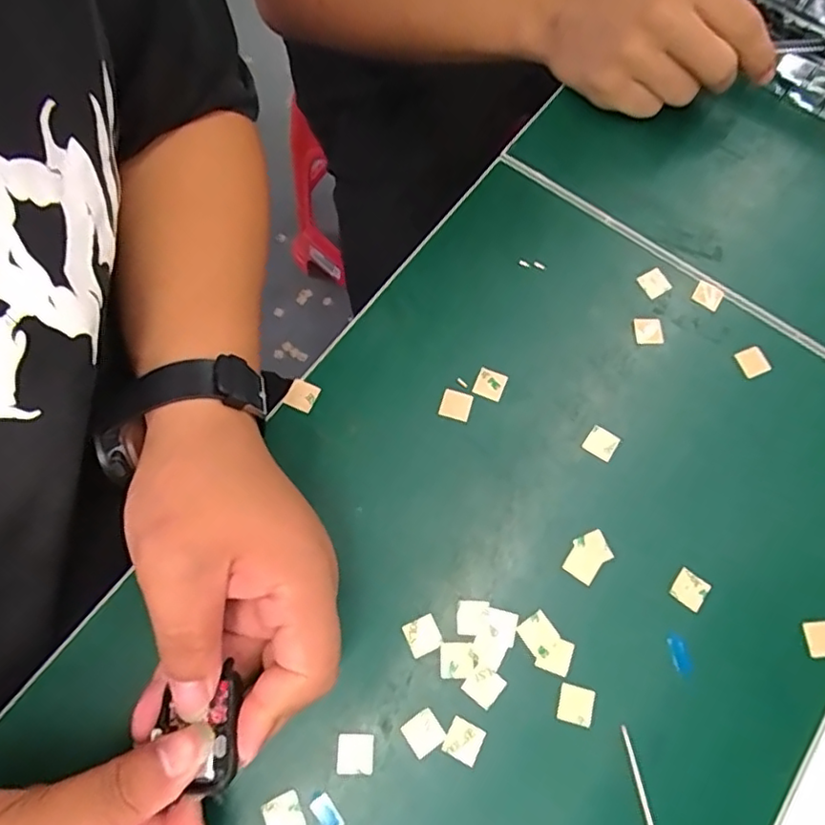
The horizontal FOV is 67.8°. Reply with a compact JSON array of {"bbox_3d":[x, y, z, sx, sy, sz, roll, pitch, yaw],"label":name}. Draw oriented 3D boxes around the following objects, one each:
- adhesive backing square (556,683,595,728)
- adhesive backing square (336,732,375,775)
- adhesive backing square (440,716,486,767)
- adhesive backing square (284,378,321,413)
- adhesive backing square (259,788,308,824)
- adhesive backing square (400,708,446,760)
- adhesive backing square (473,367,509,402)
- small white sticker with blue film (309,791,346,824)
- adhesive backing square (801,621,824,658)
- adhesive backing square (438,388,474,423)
[{"bbox_3d":[0.075,0.134,0.281,0.016,0.004,0.016,16,76,3],"label":"adhesive backing square"},{"bbox_3d":[-0.025,0.151,0.272,0.016,0.004,0.016,3,72,-3],"label":"adhesive backing square"},{"bbox_3d":[0.023,0.147,0.274,0.016,0.004,0.016,25,72,8],"label":"adhesive backing square"},{"bbox_3d":[-0.059,-0.009,0.328,0.015,0.004,0.015,27,85,1],"label":"adhesive backing square"},{"bbox_3d":[-0.055,0.172,0.261,0.016,0.004,0.016,-24,73,-10],"label":"adhesive backing square"},{"bbox_3d":[0.005,0.144,0.275,0.016,0.004,0.016,-33,75,-13],"label":"adhesive backing square"},{"bbox_3d":[0.042,-0.015,0.333,0.016,0.004,0.015,23,83,10],"label":"adhesive backing square"},{"bbox_3d":[-0.037,0.172,0.263,0.009,0.004,0.017,-38,76,-13],"label":"small white sticker with blue film"},{"bbox_3d":[0.196,0.108,0.292,0.015,0.004,0.016,-6,71,-4],"label":"adhesive backing square"},{"bbox_3d":[0.023,-0.004,0.326,0.016,0.004,0.015,15,71,4],"label":"adhesive backing square"}]

